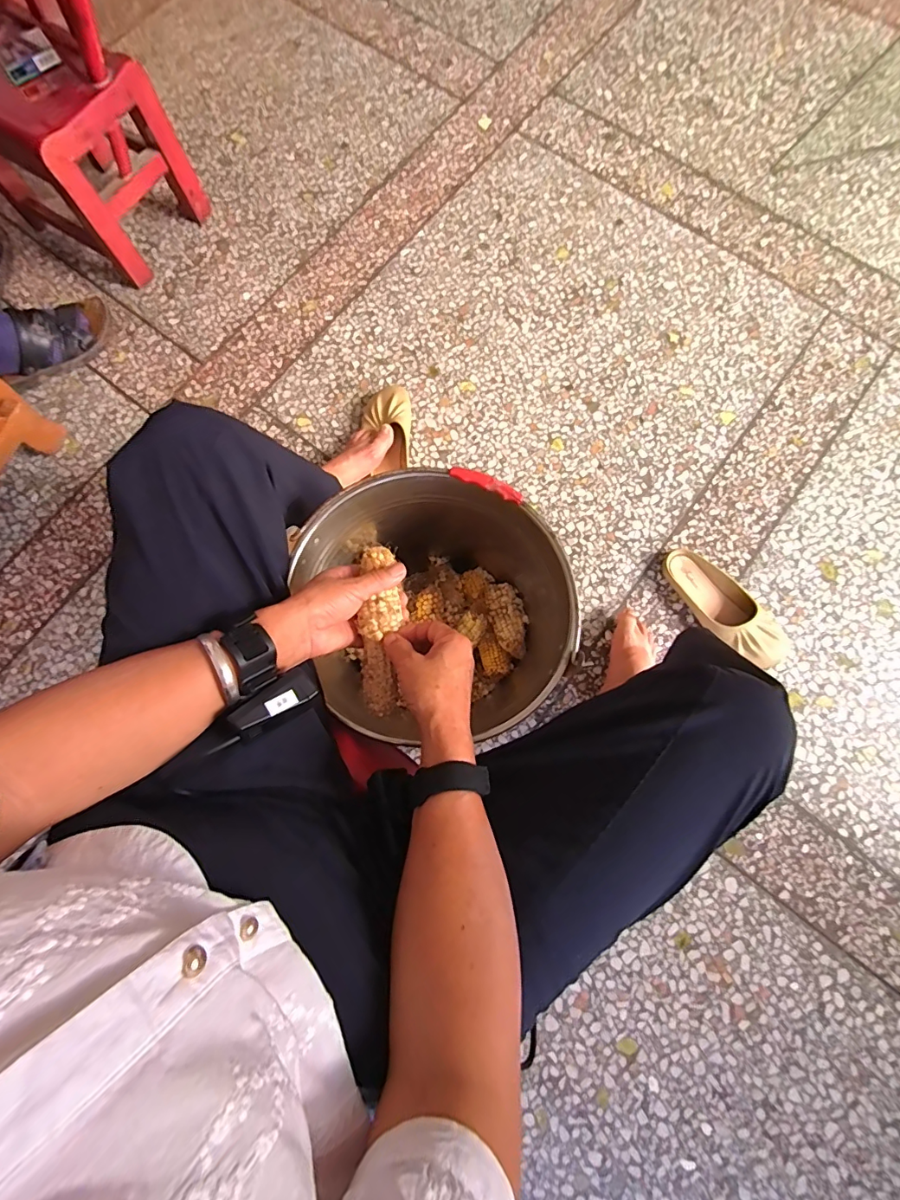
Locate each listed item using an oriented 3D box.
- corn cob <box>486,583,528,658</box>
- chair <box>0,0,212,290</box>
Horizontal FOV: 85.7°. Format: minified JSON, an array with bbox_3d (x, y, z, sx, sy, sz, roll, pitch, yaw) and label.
[{"bbox_3d":[0.087,0.029,0.717,0.050,0.039,0.112,-17,78,-3],"label":"corn cob"},{"bbox_3d":[-0.679,-0.900,0.783,0.334,0.529,0.317,30,81,7],"label":"chair"}]

